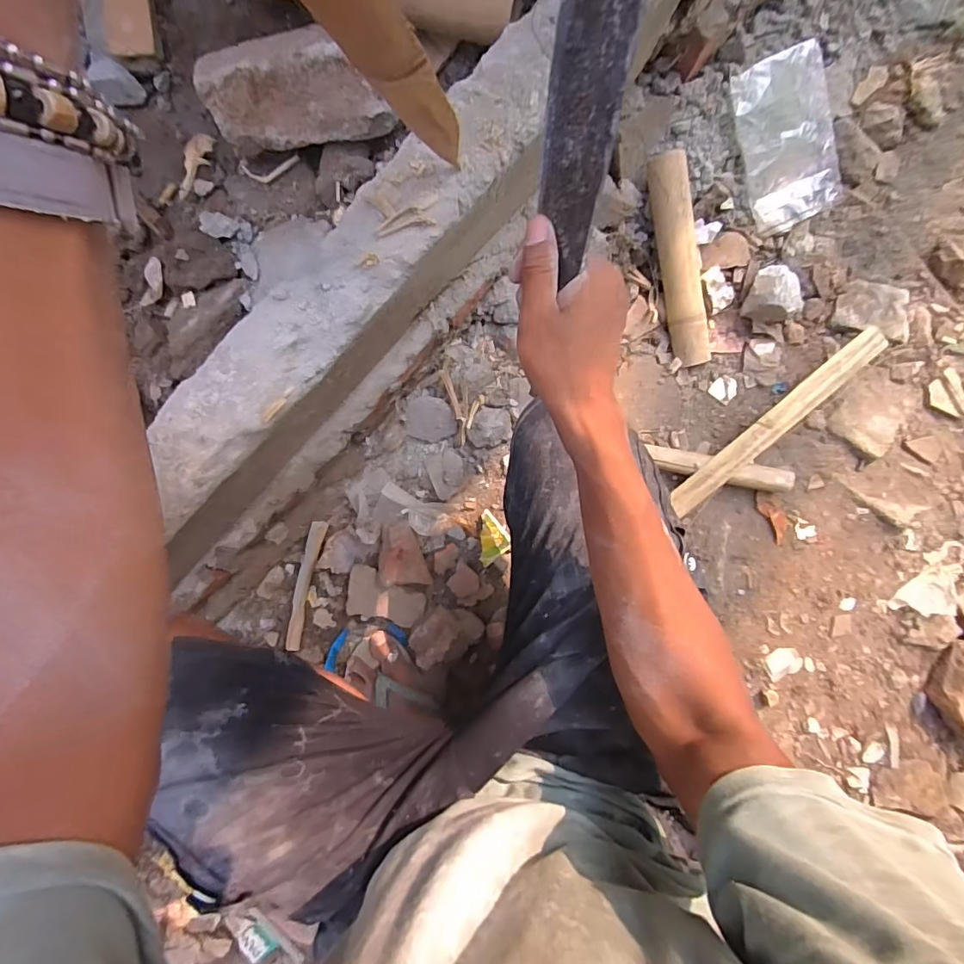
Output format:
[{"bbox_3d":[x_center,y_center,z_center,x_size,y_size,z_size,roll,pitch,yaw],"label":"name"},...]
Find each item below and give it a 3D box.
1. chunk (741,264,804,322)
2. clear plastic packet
[{"bbox_3d":[0.430,-0.271,0.705,0.080,0.050,0.074,12,91,-4],"label":"chunk"},{"bbox_3d":[0.438,-0.483,0.692,0.140,0.017,0.213,-24,107,-1],"label":"clear plastic packet"}]

